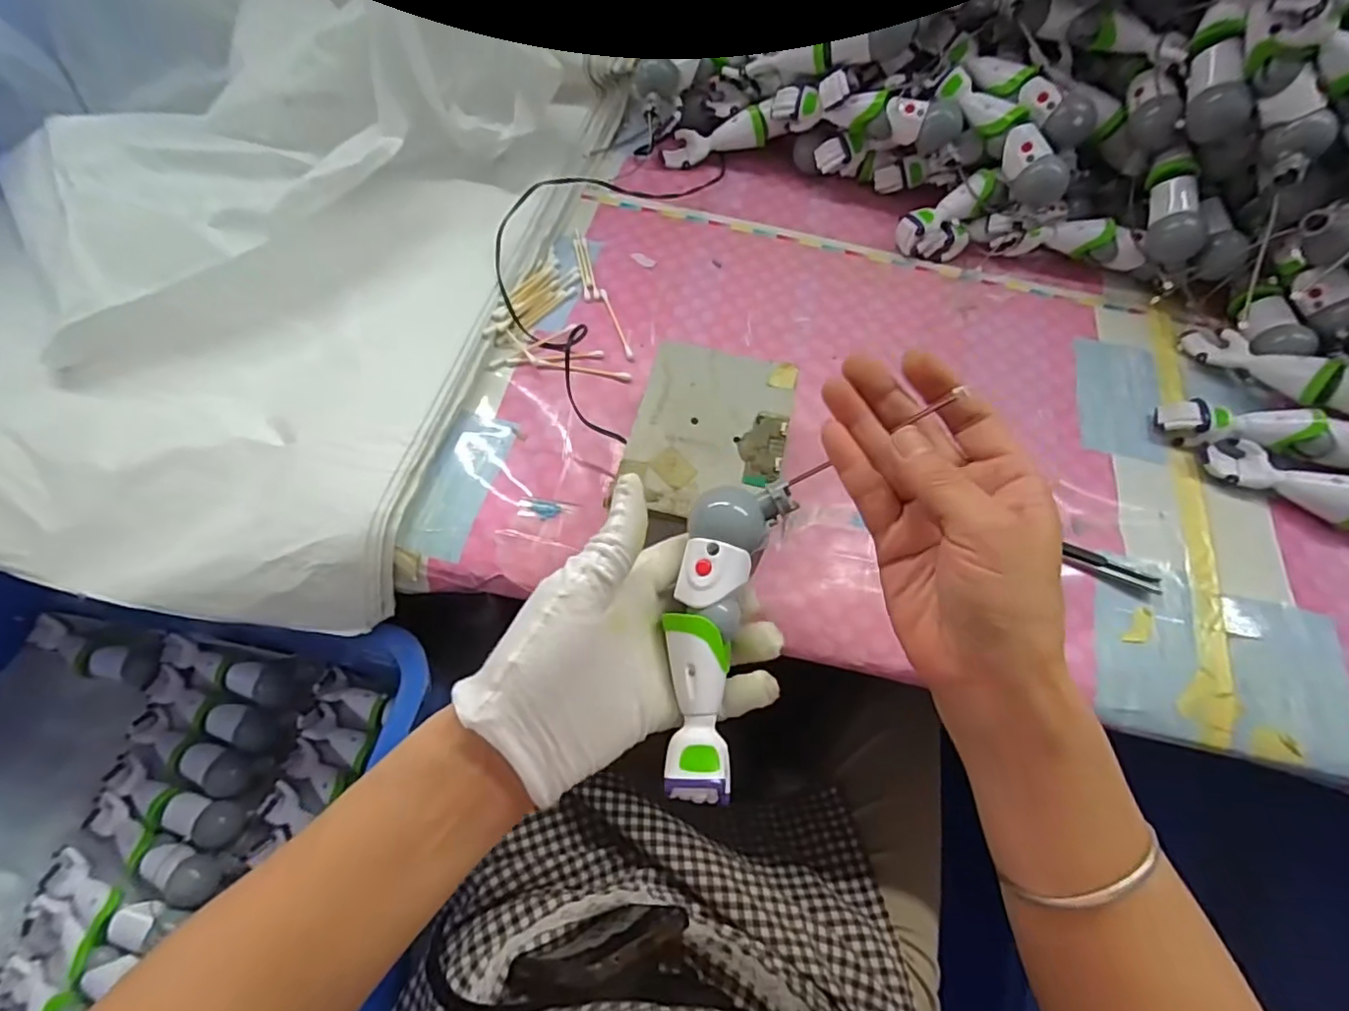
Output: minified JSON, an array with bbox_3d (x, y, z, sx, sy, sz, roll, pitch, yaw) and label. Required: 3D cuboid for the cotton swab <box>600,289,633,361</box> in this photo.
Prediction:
[{"bbox_3d":[-0.044,-0.139,0.457,0.005,0.004,0.071,-17,66,-10],"label":"cotton swab"}]

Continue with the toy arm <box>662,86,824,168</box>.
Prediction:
[{"bbox_3d":[0.061,-0.331,0.533,0.138,0.029,0.034,-6,62,23],"label":"toy arm"}]

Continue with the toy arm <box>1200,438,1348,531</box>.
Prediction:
[{"bbox_3d":[0.432,-0.010,0.392,0.145,0.037,0.033,24,66,10],"label":"toy arm"}]

